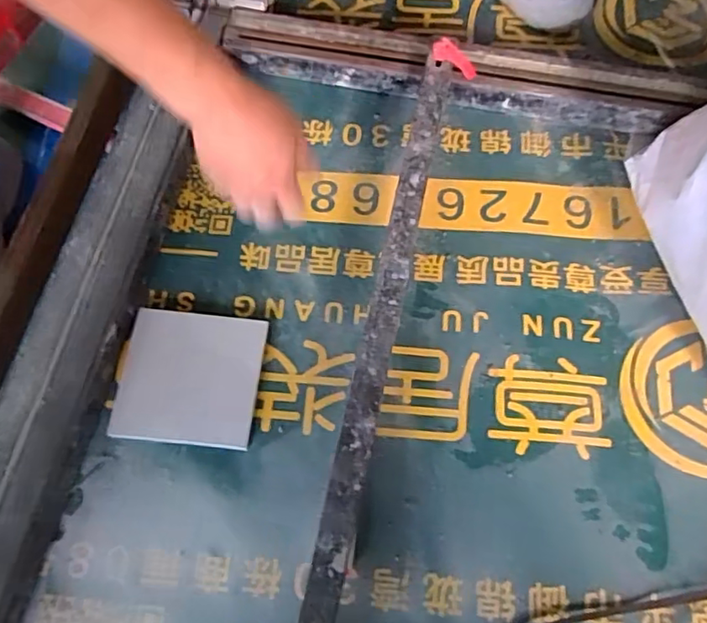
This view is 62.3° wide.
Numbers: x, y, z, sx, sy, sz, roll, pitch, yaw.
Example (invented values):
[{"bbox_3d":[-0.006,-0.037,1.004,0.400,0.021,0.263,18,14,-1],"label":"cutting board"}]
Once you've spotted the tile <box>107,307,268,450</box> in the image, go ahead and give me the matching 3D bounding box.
[{"bbox_3d":[-0.167,0.066,0.602,0.138,0.009,0.135,5,69,2],"label":"tile"}]

